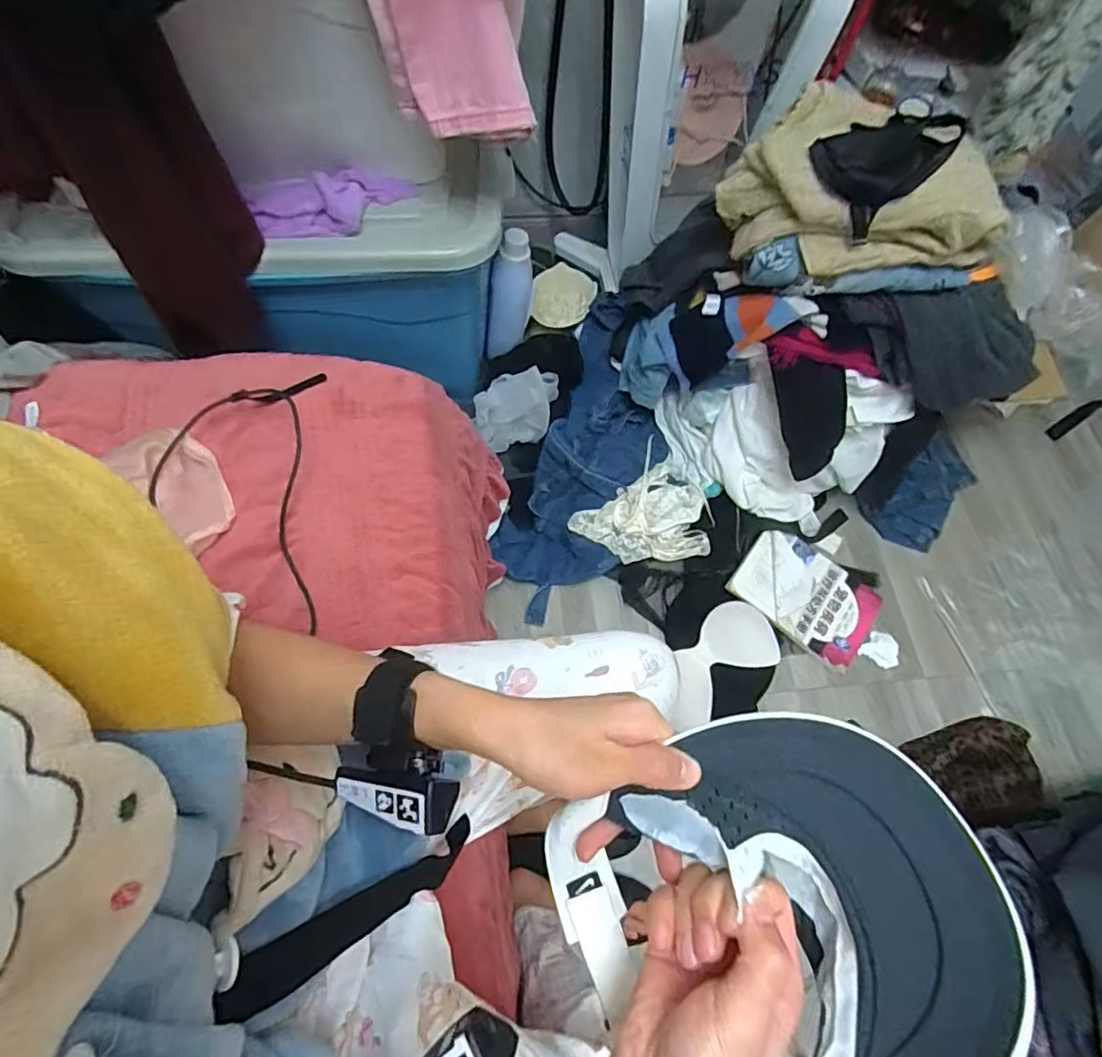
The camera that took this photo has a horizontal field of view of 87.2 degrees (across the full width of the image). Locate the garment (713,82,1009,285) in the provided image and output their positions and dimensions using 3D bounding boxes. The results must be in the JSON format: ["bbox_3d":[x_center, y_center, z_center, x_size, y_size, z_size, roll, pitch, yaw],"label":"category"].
[{"bbox_3d":[0.408,-0.449,0.780,0.333,0.139,0.182,4,65,-1],"label":"garment"}]

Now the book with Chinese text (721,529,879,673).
[{"bbox_3d":[0.478,0.122,1.081,0.261,0.012,0.184,38,67,4],"label":"book with Chinese text"}]

